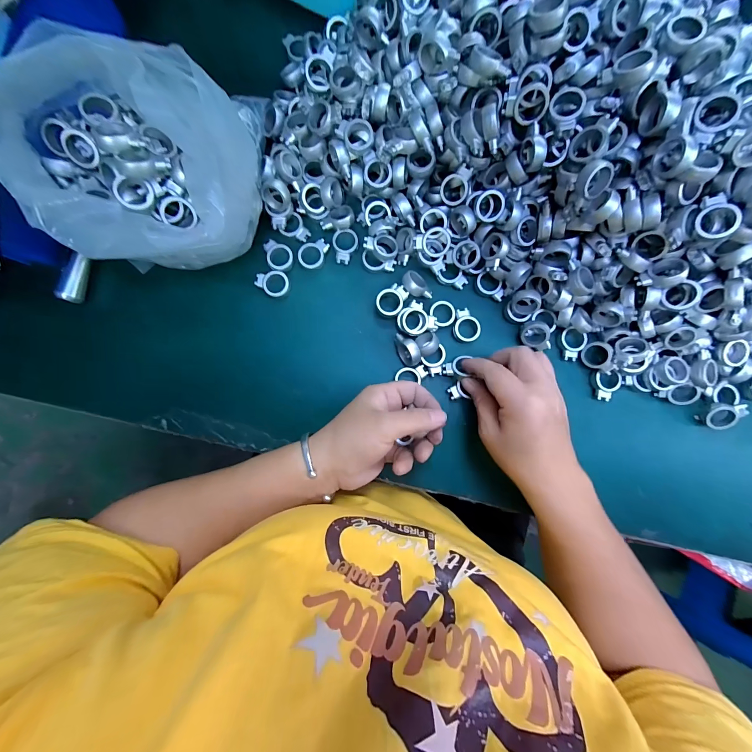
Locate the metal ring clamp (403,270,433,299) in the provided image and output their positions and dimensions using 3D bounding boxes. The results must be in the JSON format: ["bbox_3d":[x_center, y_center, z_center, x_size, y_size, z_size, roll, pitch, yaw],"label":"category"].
[{"bbox_3d":[0.040,-0.088,0.320,0.022,0.014,0.031,-30,88,-1],"label":"metal ring clamp"}]

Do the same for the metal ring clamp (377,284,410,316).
[{"bbox_3d":[0.015,-0.073,0.319,0.033,0.017,0.025,-40,88,-2],"label":"metal ring clamp"}]

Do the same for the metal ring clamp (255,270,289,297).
[{"bbox_3d":[-0.103,-0.091,0.322,0.033,0.008,0.026,6,87,0],"label":"metal ring clamp"}]

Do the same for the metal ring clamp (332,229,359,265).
[{"bbox_3d":[-0.030,-0.130,0.325,0.024,0.006,0.033,-3,88,0],"label":"metal ring clamp"}]

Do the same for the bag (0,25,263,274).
[{"bbox_3d":[-0.187,-0.156,0.266,0.179,0.118,0.139,19,88,1],"label":"bag"}]

